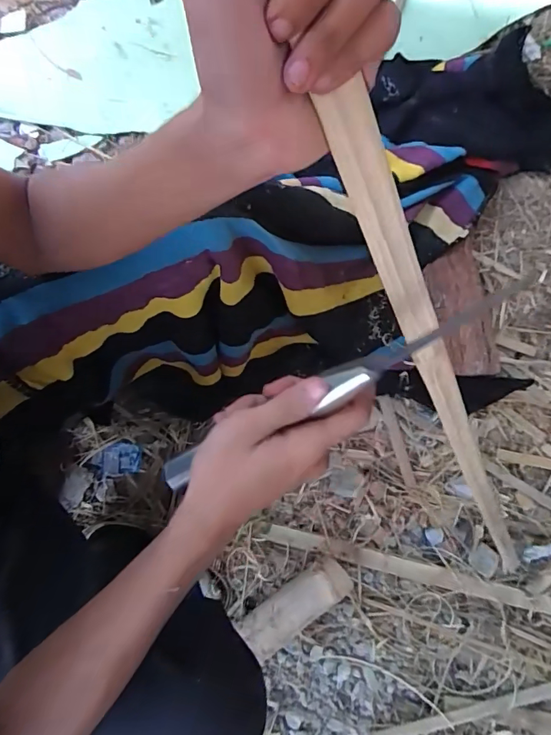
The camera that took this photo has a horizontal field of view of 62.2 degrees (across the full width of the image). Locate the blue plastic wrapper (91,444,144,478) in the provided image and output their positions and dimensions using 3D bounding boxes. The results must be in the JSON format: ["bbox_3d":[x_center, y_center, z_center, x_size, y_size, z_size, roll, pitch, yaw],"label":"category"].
[{"bbox_3d":[-0.280,0.162,0.804,0.080,0.018,0.054,1,78,0],"label":"blue plastic wrapper"}]

